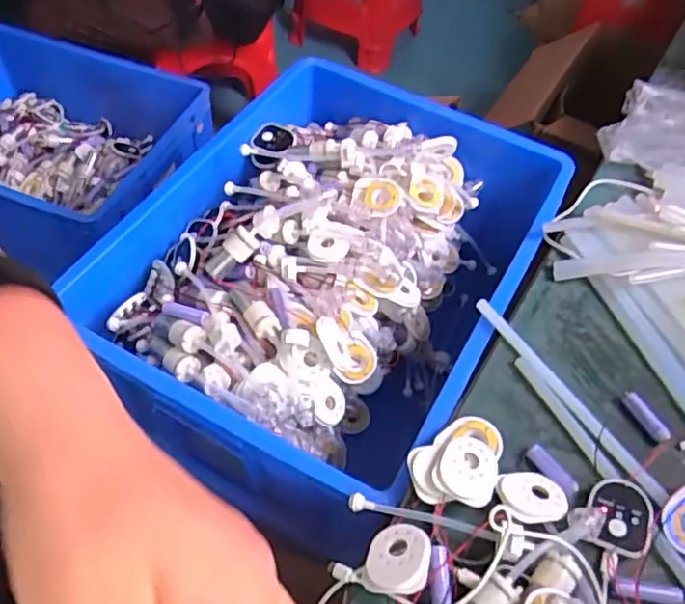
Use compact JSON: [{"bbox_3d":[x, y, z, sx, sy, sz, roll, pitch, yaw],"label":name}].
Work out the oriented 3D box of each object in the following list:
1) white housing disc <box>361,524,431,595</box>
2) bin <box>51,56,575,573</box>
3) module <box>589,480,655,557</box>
[{"bbox_3d":[0.041,0.190,0.459,0.050,0.009,0.054,-15,31,9],"label":"white housing disc"},{"bbox_3d":[-0.014,-0.021,0.790,0.425,0.248,0.551,26,56,13],"label":"bin"},{"bbox_3d":[0.224,0.171,0.495,0.048,0.015,0.059,18,55,8],"label":"module"}]

